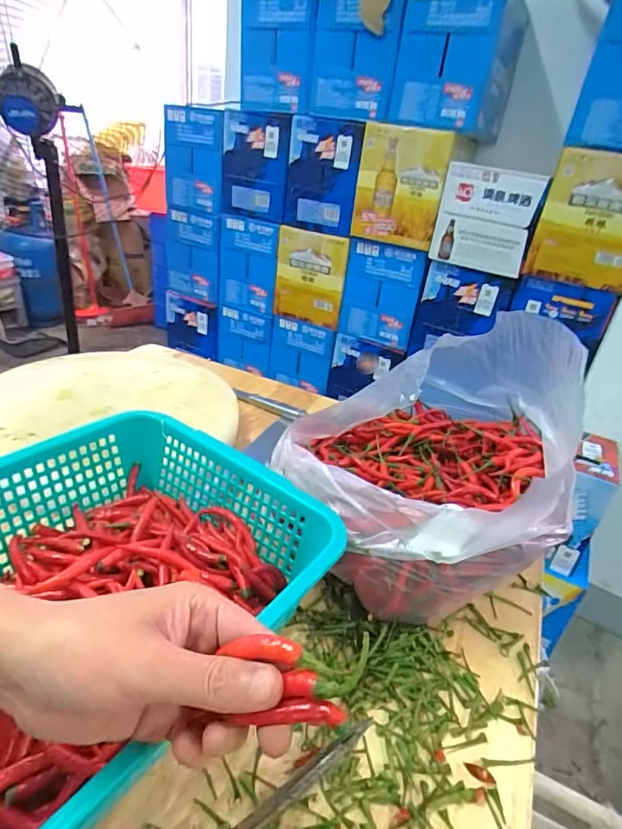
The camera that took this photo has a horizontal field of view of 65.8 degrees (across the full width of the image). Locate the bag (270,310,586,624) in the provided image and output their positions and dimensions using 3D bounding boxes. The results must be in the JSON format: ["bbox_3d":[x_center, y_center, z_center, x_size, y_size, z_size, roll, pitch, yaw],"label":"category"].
[{"bbox_3d":[0.128,0.012,0.534,0.295,0.228,0.313,6,30,-3],"label":"bag"}]

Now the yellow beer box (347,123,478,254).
[{"bbox_3d":[0.261,-0.599,1.274,0.237,0.262,0.173,23,33,24],"label":"yellow beer box"}]

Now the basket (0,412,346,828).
[{"bbox_3d":[-0.189,0.150,0.372,0.290,0.098,0.381,26,34,28],"label":"basket"}]

